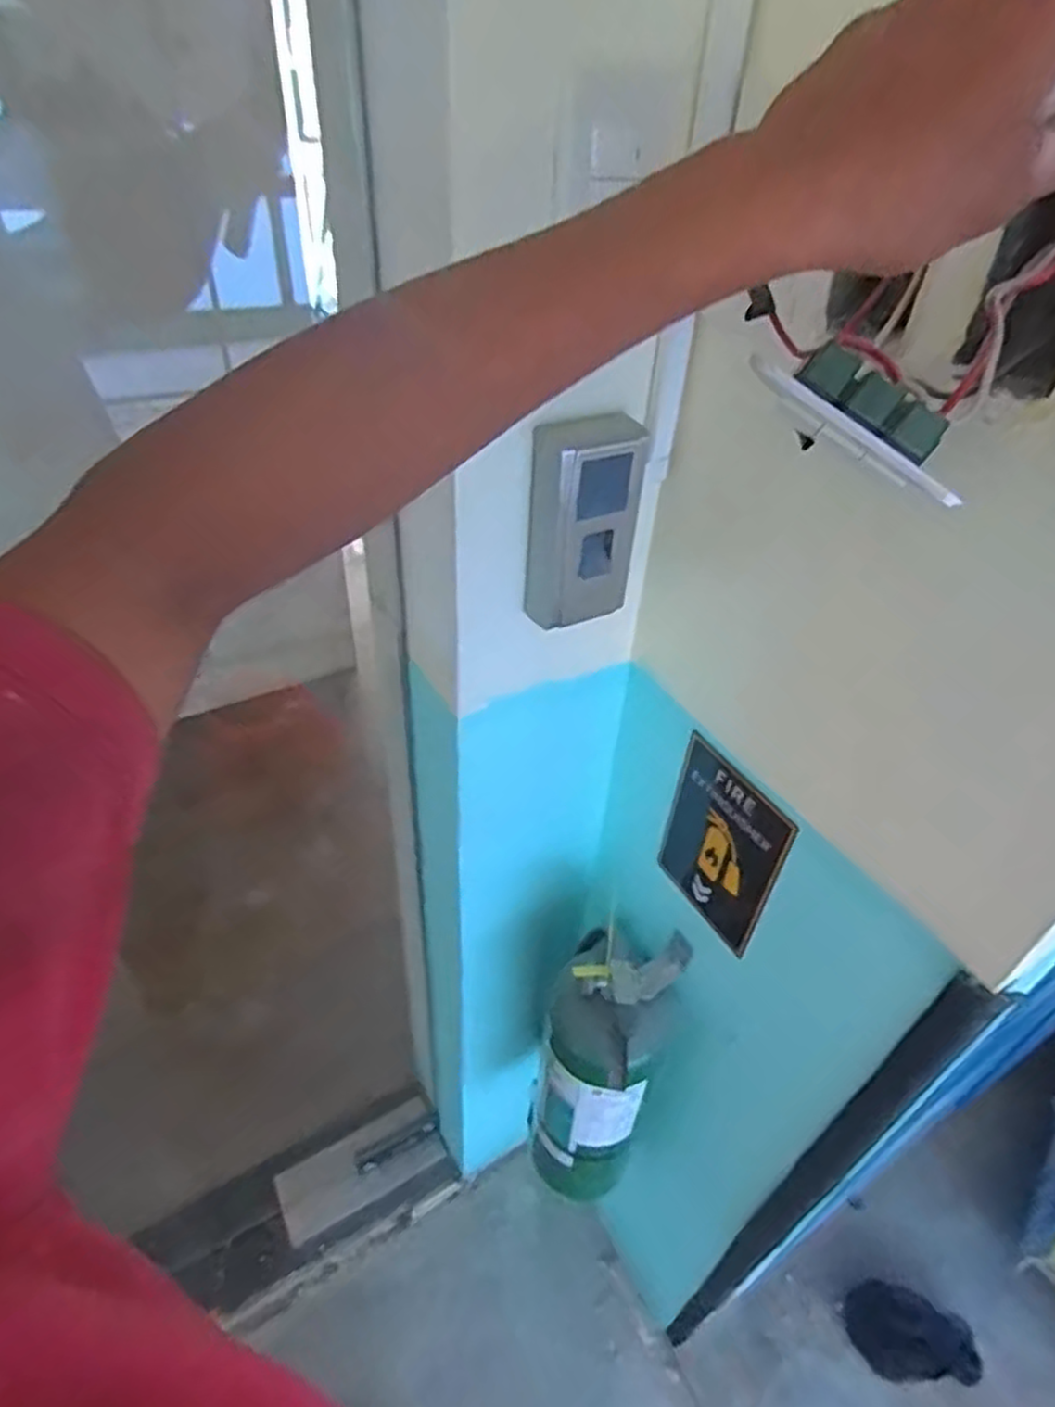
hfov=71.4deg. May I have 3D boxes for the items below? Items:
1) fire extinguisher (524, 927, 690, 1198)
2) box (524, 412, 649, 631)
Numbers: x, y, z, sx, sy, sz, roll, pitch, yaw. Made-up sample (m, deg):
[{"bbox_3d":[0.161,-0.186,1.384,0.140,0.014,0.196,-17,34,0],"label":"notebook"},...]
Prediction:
[{"bbox_3d":[0.077,0.448,0.879,0.126,0.480,0.143,14,42,11],"label":"fire extinguisher"},{"bbox_3d":[0.043,-0.132,0.547,0.077,0.146,0.041,-19,46,-25],"label":"box"}]

